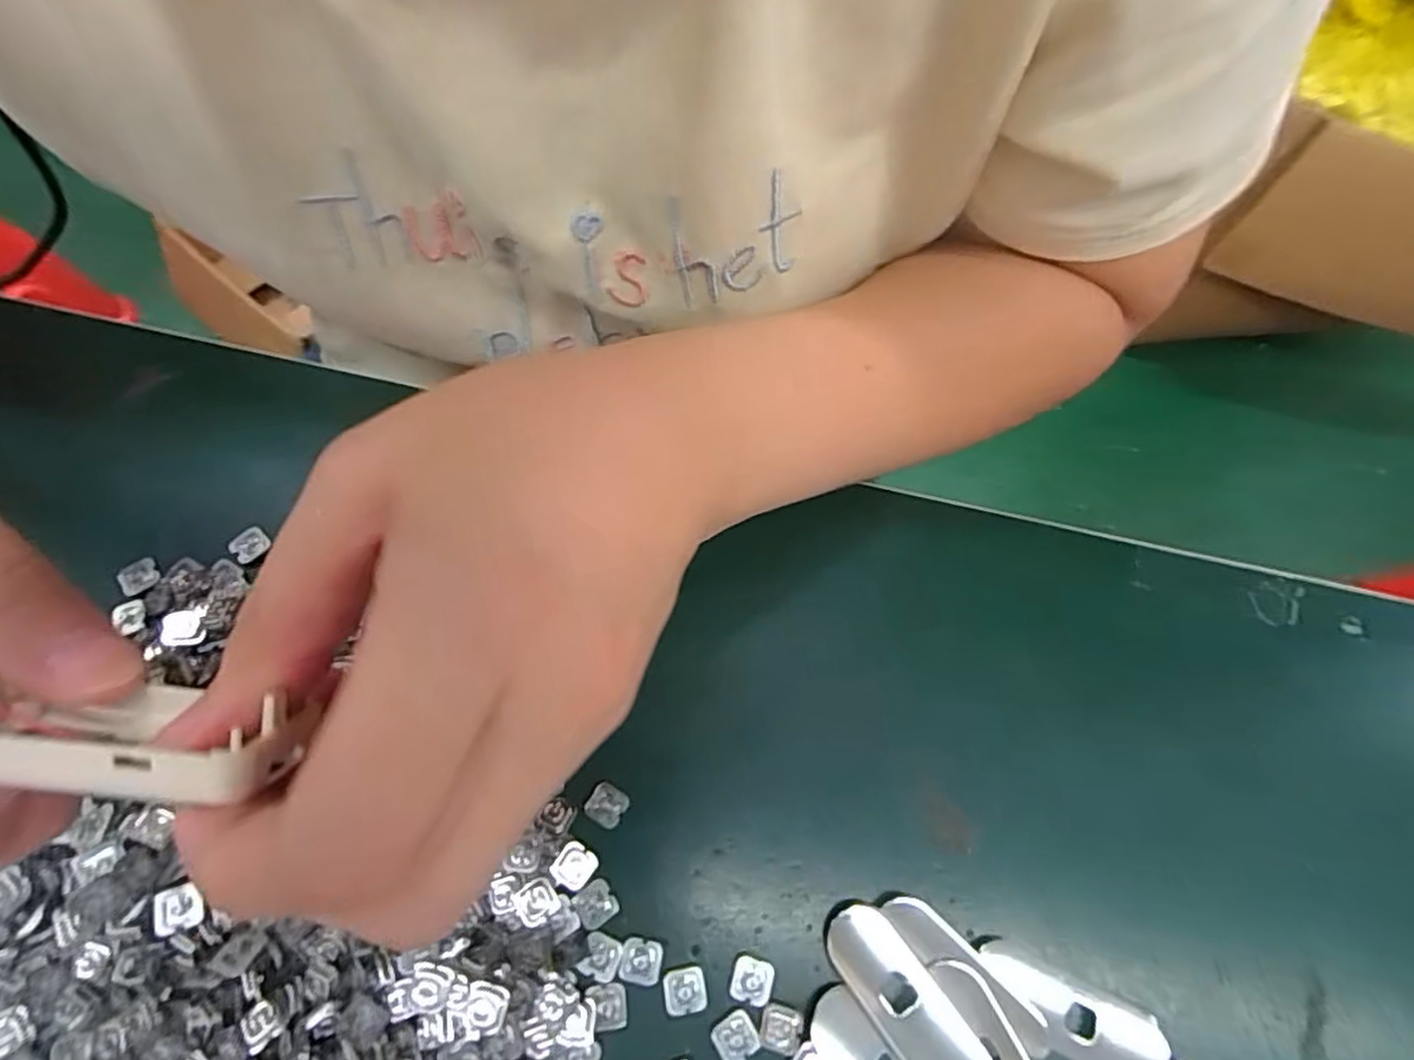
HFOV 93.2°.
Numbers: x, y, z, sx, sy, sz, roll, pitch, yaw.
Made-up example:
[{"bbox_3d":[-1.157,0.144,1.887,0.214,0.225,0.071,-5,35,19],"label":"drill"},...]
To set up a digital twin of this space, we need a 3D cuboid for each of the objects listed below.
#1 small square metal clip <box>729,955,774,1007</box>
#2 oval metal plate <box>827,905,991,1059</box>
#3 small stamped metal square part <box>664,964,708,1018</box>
[{"bbox_3d":[0.012,0.117,0.173,0.010,0.004,0.010,12,68,1],"label":"small square metal clip"},{"bbox_3d":[0.051,0.122,0.171,0.019,0.005,0.050,-35,74,-15],"label":"oval metal plate"},{"bbox_3d":[-0.006,0.119,0.171,0.010,0.004,0.010,-6,69,-6],"label":"small stamped metal square part"}]

